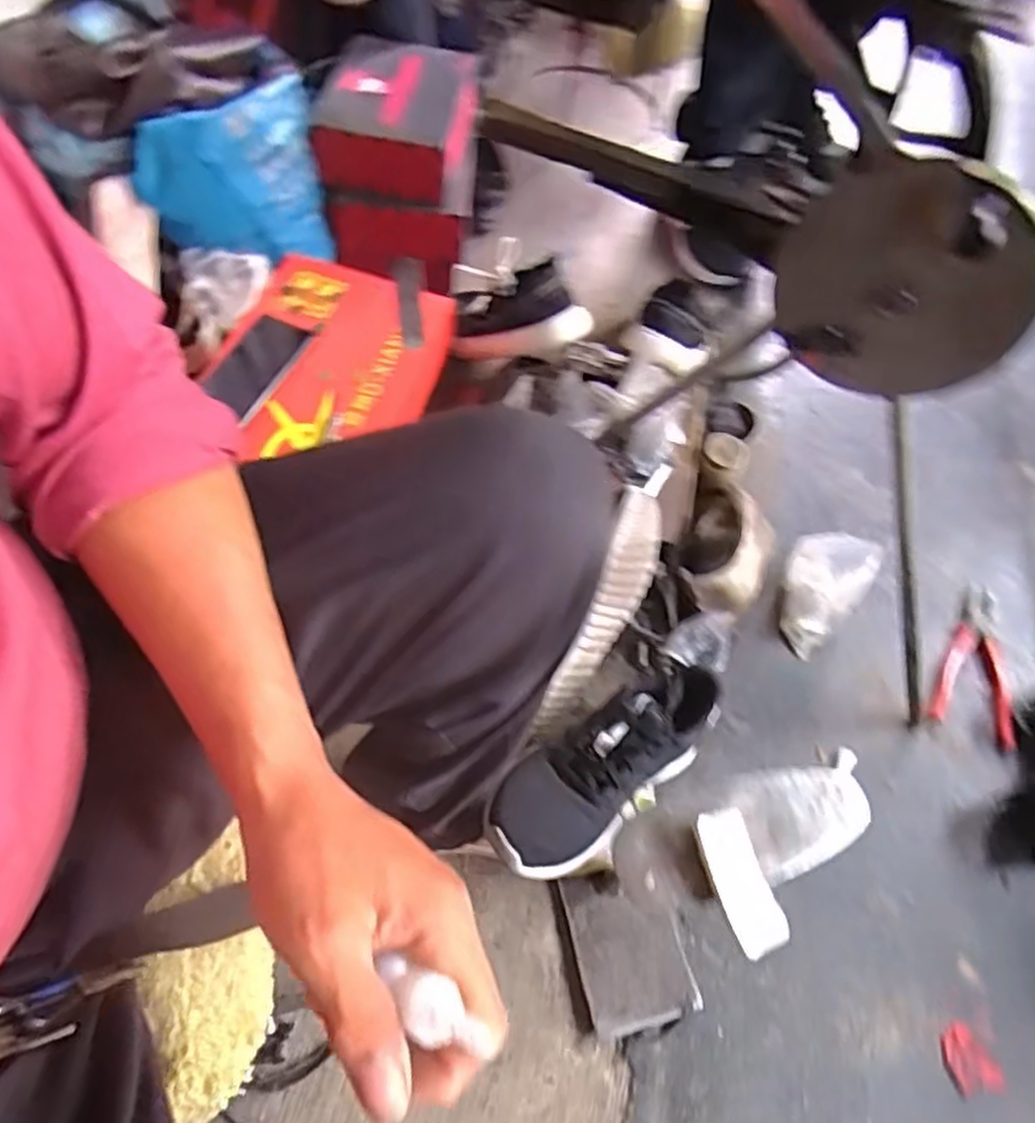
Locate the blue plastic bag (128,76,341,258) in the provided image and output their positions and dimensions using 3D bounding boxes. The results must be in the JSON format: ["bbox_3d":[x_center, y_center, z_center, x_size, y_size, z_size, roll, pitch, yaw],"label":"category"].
[{"bbox_3d":[-0.336,-0.457,0.884,0.199,0.146,0.165,-12,62,-10],"label":"blue plastic bag"}]

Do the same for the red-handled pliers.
[{"bbox_3d":[0.526,0.116,0.827,0.099,0.015,0.182,28,63,12],"label":"red-handled pliers"}]

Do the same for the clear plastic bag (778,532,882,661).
[{"bbox_3d":[0.333,0.030,0.829,0.086,0.093,0.114,39,66,17],"label":"clear plastic bag"}]

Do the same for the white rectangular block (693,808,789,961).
[{"bbox_3d":[0.118,0.169,0.391,0.029,0.005,0.071,-19,76,-12],"label":"white rectangular block"}]

